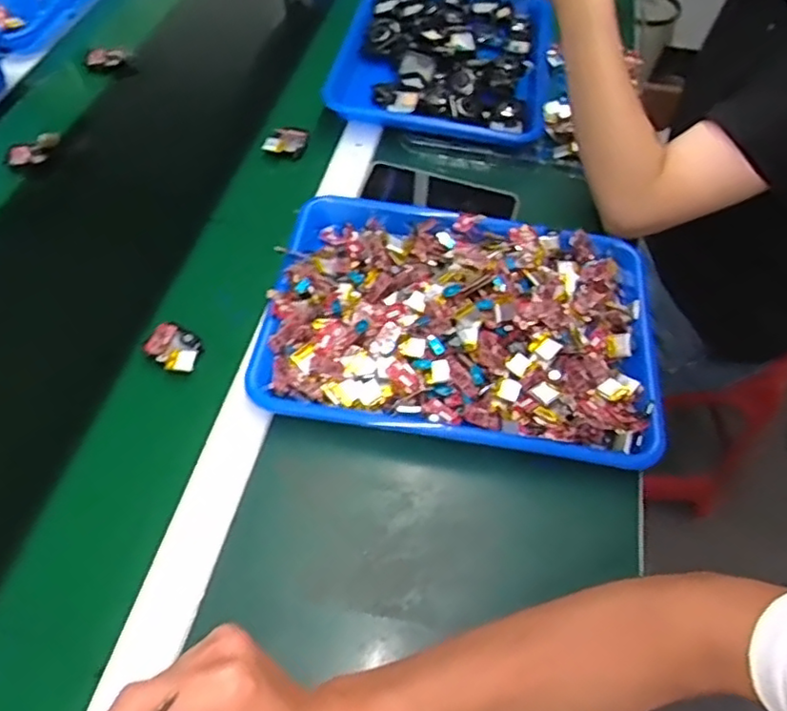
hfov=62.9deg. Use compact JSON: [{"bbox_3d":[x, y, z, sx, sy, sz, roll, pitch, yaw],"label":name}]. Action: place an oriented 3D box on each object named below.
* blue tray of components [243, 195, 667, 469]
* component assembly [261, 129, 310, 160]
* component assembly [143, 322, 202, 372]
[{"bbox_3d":[0.060,-0.030,0.564,0.332,0.049,0.238,9,52,4],"label":"blue tray of components"},{"bbox_3d":[-0.120,-0.237,0.717,0.044,0.014,0.034,8,52,3],"label":"component assembly"},{"bbox_3d":[-0.186,-0.006,0.549,0.055,0.013,0.040,32,57,20],"label":"component assembly"}]

